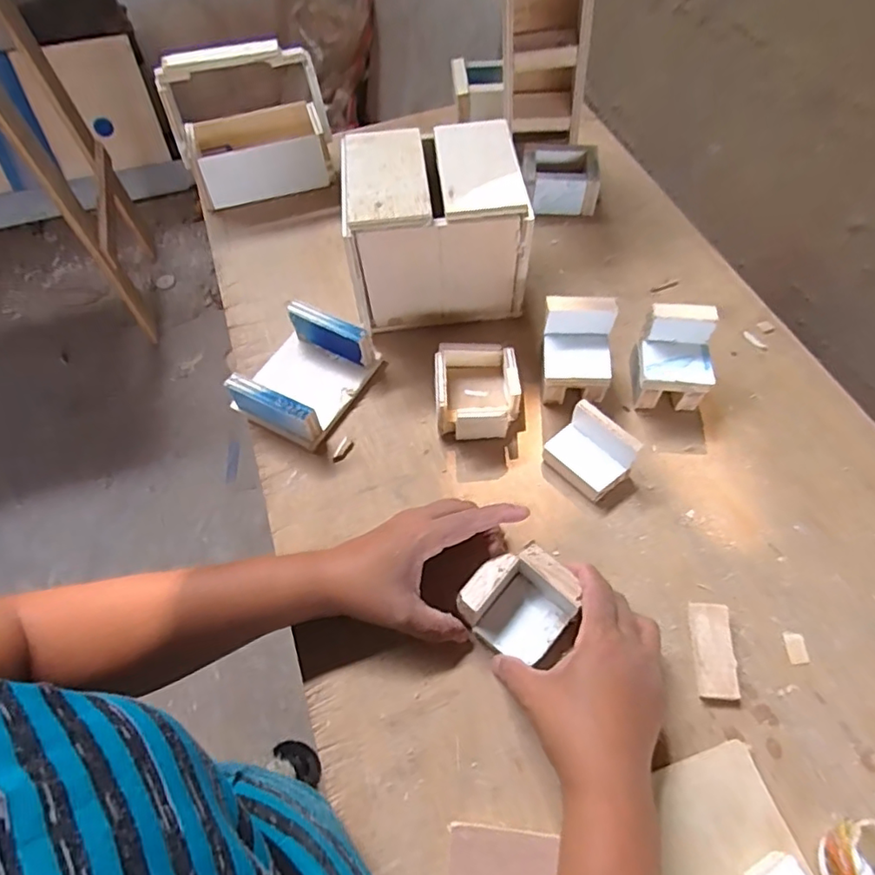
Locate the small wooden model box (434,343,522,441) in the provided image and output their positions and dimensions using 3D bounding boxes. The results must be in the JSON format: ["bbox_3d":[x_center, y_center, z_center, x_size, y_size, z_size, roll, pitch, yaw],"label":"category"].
[{"bbox_3d":[0.034,-0.042,0.514,0.076,0.046,0.082,-3,59,3],"label":"small wooden model box"}]

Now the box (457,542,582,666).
[{"bbox_3d":[0.060,0.118,0.409,0.067,0.034,0.069,38,69,23],"label":"box"}]

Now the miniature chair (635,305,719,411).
[{"bbox_3d":[0.209,-0.069,0.505,0.062,0.076,0.061,2,60,6],"label":"miniature chair"}]

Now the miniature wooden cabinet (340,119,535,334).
[{"bbox_3d":[-0.004,-0.196,0.551,0.157,0.142,0.128,-8,59,-1],"label":"miniature wooden cabinet"}]

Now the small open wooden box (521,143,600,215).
[{"bbox_3d":[0.142,-0.298,0.665,0.085,0.045,0.073,1,59,5],"label":"small open wooden box"}]

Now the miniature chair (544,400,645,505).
[{"bbox_3d":[0.128,0.013,0.478,0.050,0.046,0.062,-36,63,-16],"label":"miniature chair"}]

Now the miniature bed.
[{"bbox_3d":[-0.126,-0.059,0.531,0.103,0.051,0.113,21,63,16],"label":"miniature bed"}]

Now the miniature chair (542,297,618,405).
[{"bbox_3d":[0.123,-0.075,0.510,0.061,0.075,0.064,3,60,6],"label":"miniature chair"}]

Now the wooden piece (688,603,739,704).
[{"bbox_3d":[0.198,0.154,0.410,0.027,0.012,0.064,3,60,6],"label":"wooden piece"}]

